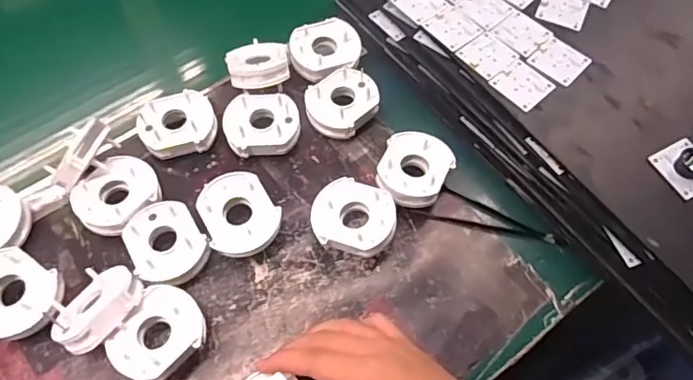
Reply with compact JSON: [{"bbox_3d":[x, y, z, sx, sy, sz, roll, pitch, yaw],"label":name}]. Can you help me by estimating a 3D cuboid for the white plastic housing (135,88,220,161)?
[{"bbox_3d":[-0.160,-0.062,0.502,0.069,0.023,0.058,-12,63,-6],"label":"white plastic housing"}]

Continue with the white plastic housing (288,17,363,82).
[{"bbox_3d":[-0.022,-0.144,0.535,0.070,0.018,0.063,-23,65,-11],"label":"white plastic housing"}]

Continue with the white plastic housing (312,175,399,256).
[{"bbox_3d":[0.006,0.027,0.460,0.073,0.038,0.063,28,67,13],"label":"white plastic housing"}]

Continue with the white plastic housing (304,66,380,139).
[{"bbox_3d":[-0.003,-0.085,0.515,0.067,0.025,0.061,0,63,0],"label":"white plastic housing"}]

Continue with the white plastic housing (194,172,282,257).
[{"bbox_3d":[-0.091,0.024,0.461,0.062,0.035,0.069,-21,64,-10],"label":"white plastic housing"}]

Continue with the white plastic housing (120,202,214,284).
[{"bbox_3d":[-0.152,0.047,0.452,0.060,0.028,0.070,-33,67,-16],"label":"white plastic housing"}]

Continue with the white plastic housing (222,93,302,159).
[{"bbox_3d":[-0.081,-0.063,0.507,0.070,0.027,0.056,-14,64,-7],"label":"white plastic housing"}]

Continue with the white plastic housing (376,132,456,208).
[{"bbox_3d":[0.060,-0.015,0.480,0.061,0.036,0.063,0,63,0],"label":"white plastic housing"}]

